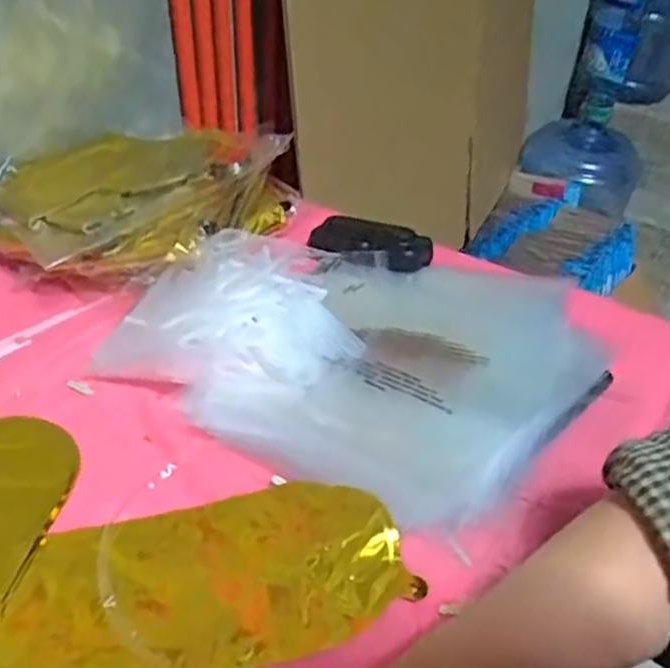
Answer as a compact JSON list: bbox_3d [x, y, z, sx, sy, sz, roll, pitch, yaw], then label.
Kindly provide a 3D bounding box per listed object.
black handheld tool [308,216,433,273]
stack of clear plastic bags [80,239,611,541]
[{"bbox_3d":[0.030,-0.081,0.630,0.106,0.026,0.040,14,39,15],"label":"black handheld tool"},{"bbox_3d":[0.031,-0.011,0.531,0.304,0.091,0.266,26,43,28],"label":"stack of clear plastic bags"}]

